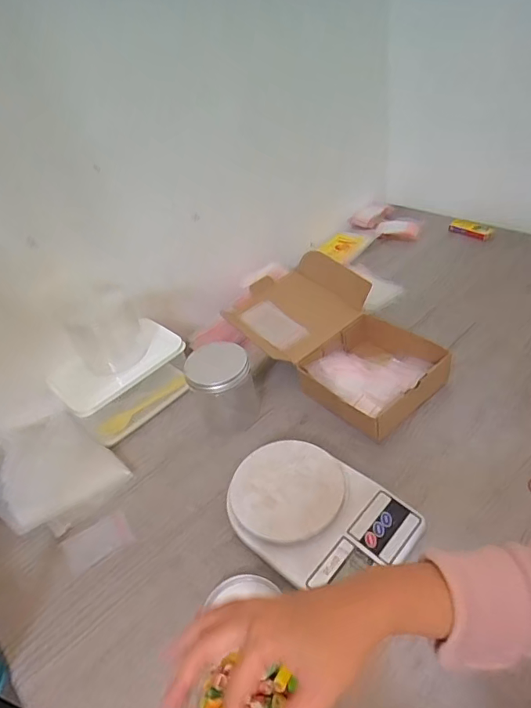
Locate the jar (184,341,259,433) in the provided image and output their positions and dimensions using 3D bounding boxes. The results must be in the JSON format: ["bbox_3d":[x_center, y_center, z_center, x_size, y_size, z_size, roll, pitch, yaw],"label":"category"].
[{"bbox_3d":[-0.060,0.046,0.674,0.084,0.104,0.078,-8,40,4],"label":"jar"}]

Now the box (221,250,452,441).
[{"bbox_3d":[0.102,-0.030,0.726,0.195,0.101,0.340,-36,46,-26],"label":"box"}]

